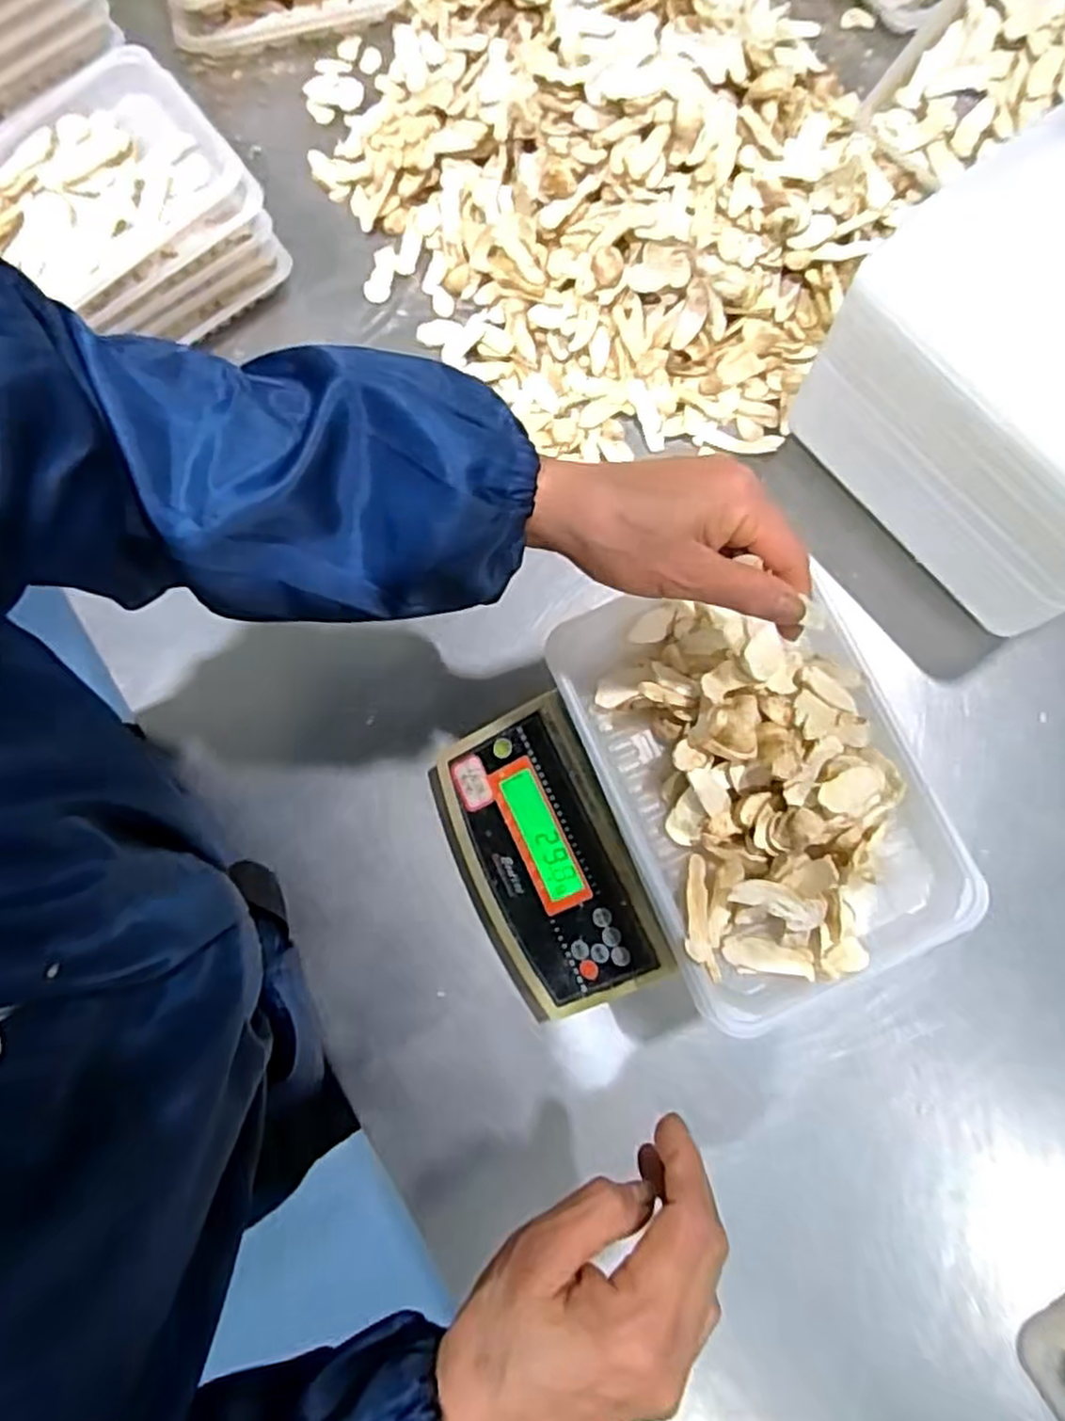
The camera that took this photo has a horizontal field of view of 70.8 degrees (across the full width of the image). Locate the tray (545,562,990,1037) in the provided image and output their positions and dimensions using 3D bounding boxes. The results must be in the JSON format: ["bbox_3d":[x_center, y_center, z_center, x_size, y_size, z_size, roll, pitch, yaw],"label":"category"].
[{"bbox_3d":[0.126,0.033,0.401,0.165,0.060,0.230,-22,79,-4],"label":"tray"}]

